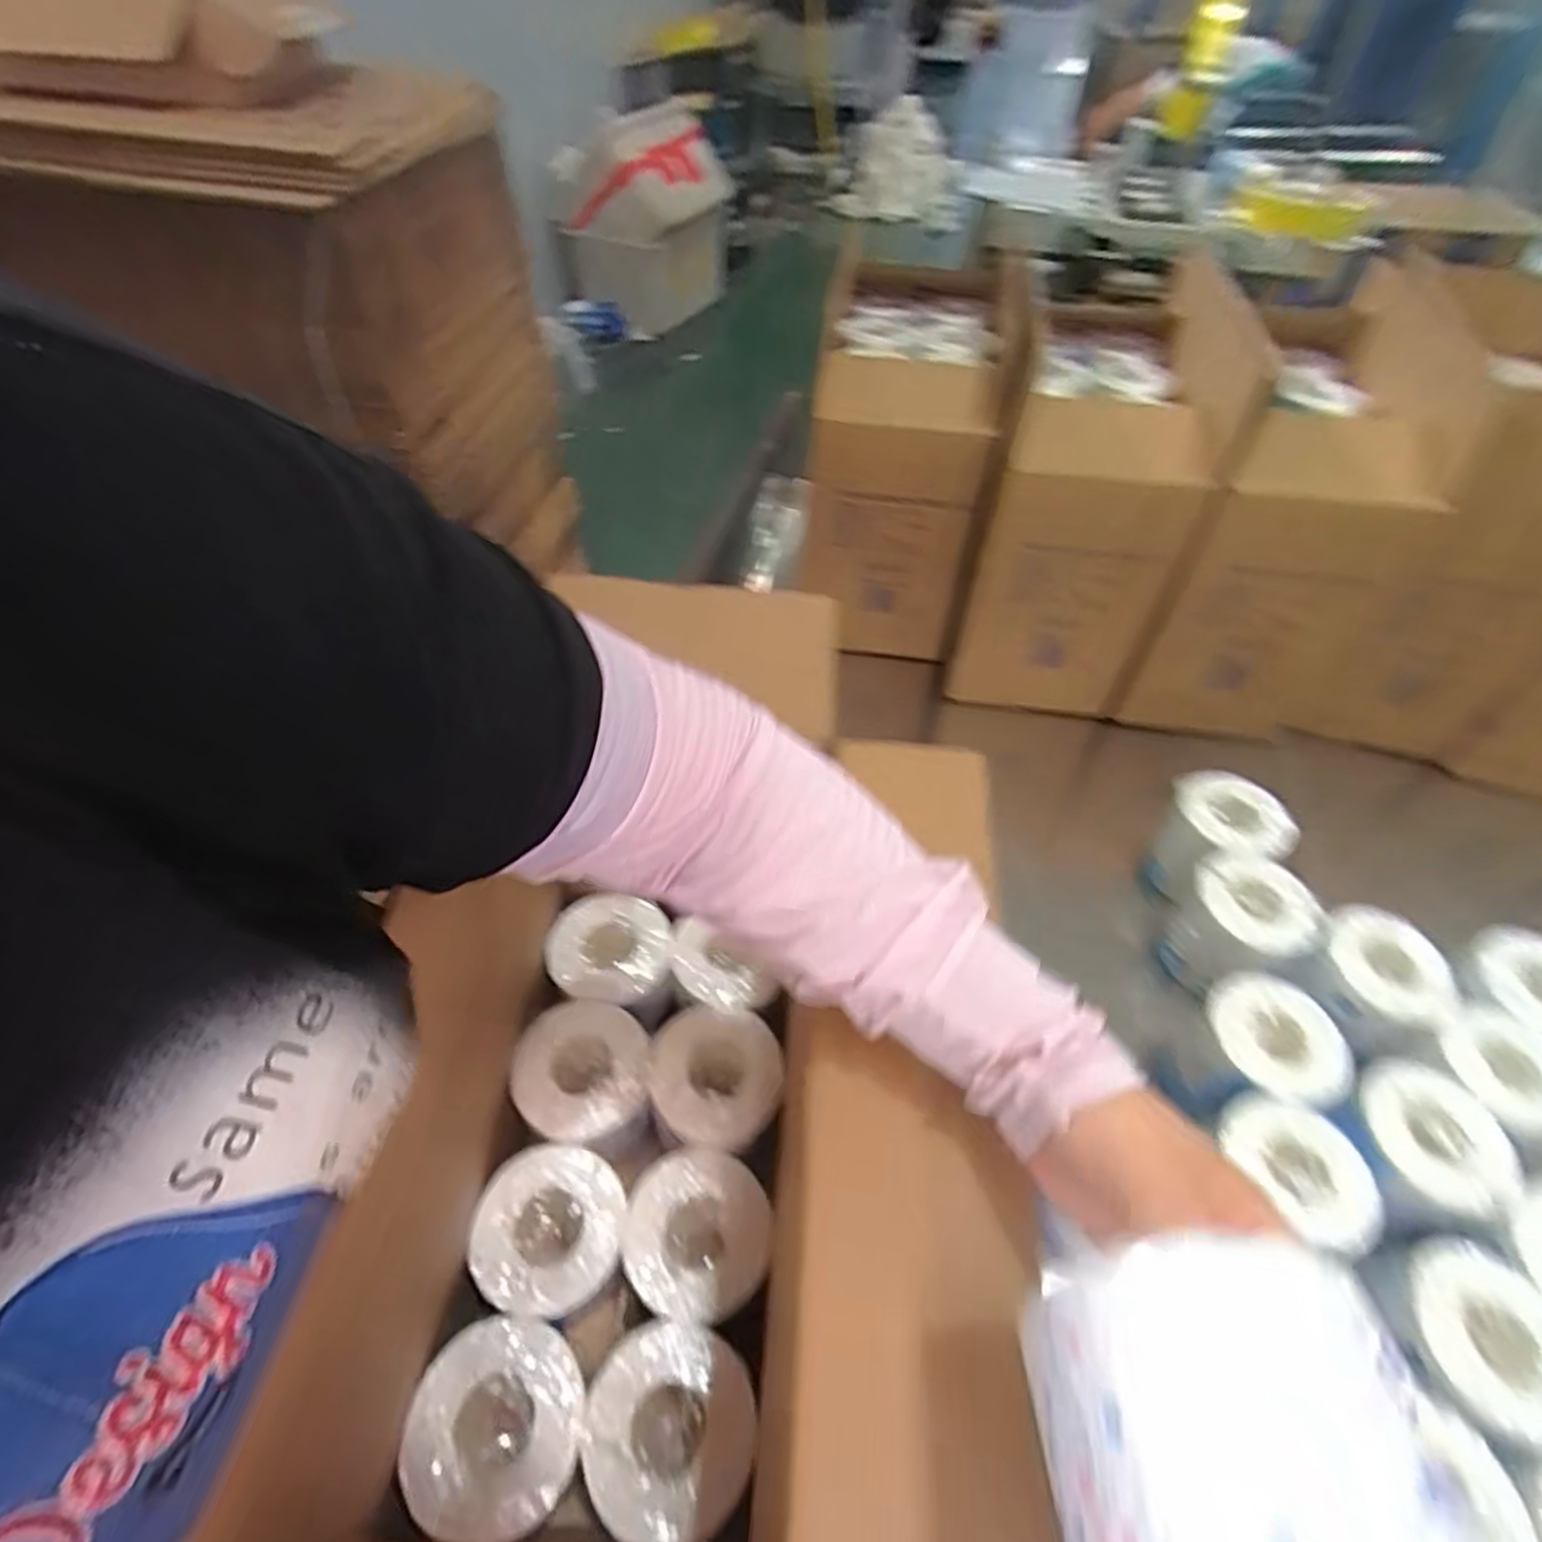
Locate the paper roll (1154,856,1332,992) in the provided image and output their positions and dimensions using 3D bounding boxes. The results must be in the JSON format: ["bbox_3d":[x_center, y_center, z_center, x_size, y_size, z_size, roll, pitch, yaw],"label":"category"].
[{"bbox_3d":[0.433,0.146,0.705,0.106,0.104,0.103,0,50,0],"label":"paper roll"}]

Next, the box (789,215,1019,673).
[{"bbox_3d":[0.173,-0.404,1.013,0.215,0.356,0.334,7,50,5],"label":"box"}]

